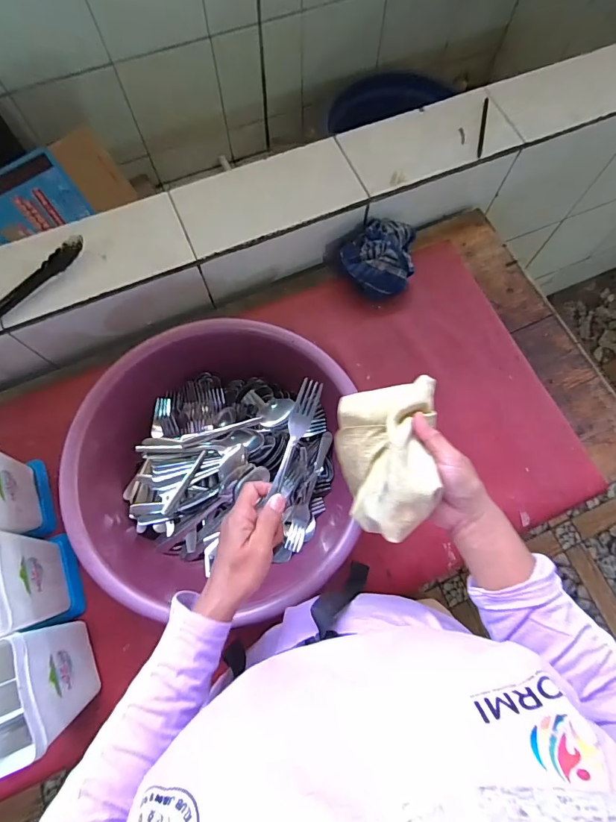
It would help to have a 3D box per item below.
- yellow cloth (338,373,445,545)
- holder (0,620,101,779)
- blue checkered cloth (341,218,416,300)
[{"bbox_3d":[0.083,0.049,0.417,0.091,0.095,0.142,-6,74,-3],"label":"yellow cloth"},{"bbox_3d":[-0.328,0.328,0.488,0.092,0.150,0.124,-20,75,-7],"label":"holder"},{"bbox_3d":[0.122,-0.269,0.725,0.121,0.077,0.119,7,73,1],"label":"blue checkered cloth"}]

